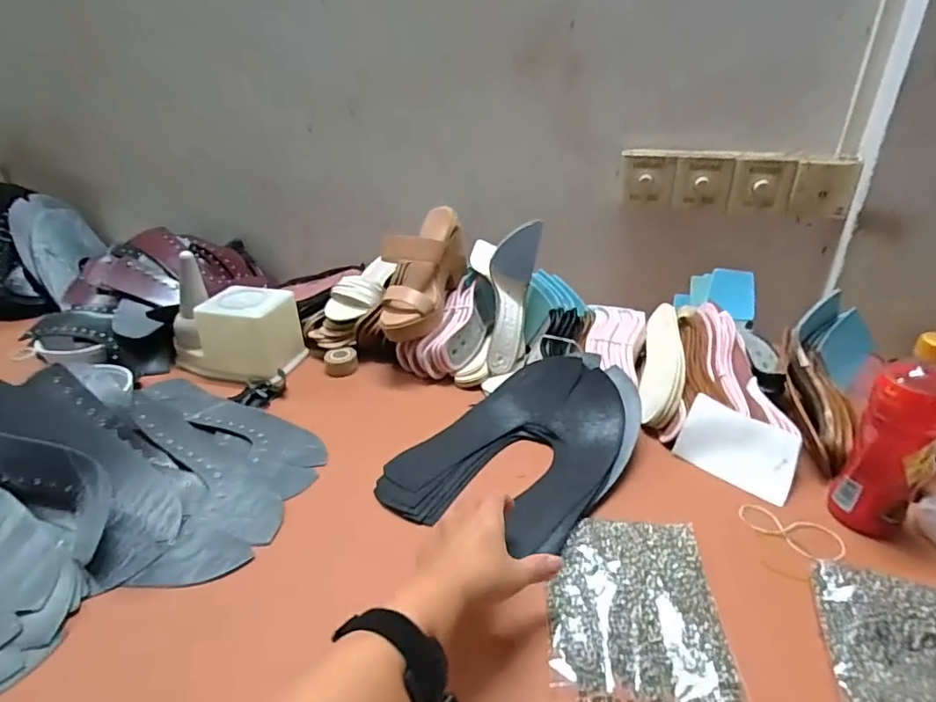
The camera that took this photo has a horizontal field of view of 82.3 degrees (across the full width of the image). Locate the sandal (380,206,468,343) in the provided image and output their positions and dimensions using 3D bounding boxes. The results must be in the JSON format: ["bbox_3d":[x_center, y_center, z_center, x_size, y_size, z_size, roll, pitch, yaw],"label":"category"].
[{"bbox_3d":[-0.080,-0.109,0.814,0.110,0.093,0.219,9,64,18],"label":"sandal"}]

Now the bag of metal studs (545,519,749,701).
[{"bbox_3d":[0.139,0.216,0.451,0.140,0.020,0.177,2,30,5],"label":"bag of metal studs"}]

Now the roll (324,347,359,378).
[{"bbox_3d":[-0.190,0.017,0.805,0.048,0.030,0.040,-9,29,-15],"label":"roll"}]

